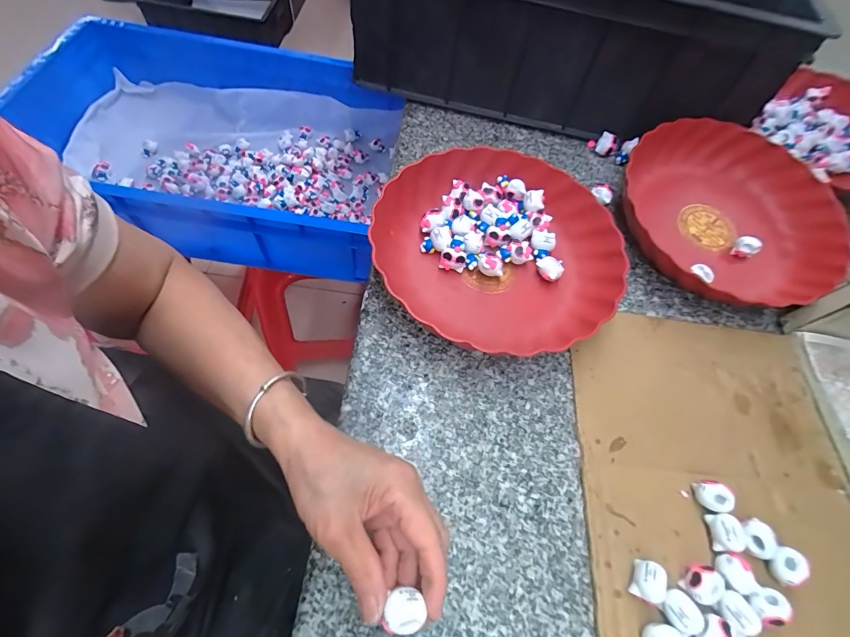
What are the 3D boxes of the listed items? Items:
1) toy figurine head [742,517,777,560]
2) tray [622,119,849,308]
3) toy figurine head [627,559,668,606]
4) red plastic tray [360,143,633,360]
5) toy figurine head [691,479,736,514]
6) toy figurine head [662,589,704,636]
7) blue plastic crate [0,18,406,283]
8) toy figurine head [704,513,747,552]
[{"bbox_3d":[0.252,0.170,0.306,0.023,0.022,0.026,11,61,2],"label":"toy figurine head"},{"bbox_3d":[0.336,-0.114,0.439,0.237,0.061,0.225,5,61,-1],"label":"tray"},{"bbox_3d":[0.159,0.188,0.283,0.021,0.018,0.025,27,63,10],"label":"toy figurine head"},{"bbox_3d":[0.071,-0.069,0.399,0.234,0.052,0.232,-40,71,-22],"label":"red plastic tray"},{"bbox_3d":[0.227,0.142,0.315,0.022,0.025,0.023,2,61,-3],"label":"toy figurine head"},{"bbox_3d":[0.179,0.205,0.275,0.025,0.017,0.025,2,61,-3],"label":"toy figurine head"},{"bbox_3d":[-0.373,-0.318,0.720,0.613,0.142,0.430,9,61,-2],"label":"blue plastic crate"},{"bbox_3d":[0.231,0.164,0.302,0.022,0.019,0.025,1,61,-4],"label":"toy figurine head"}]

